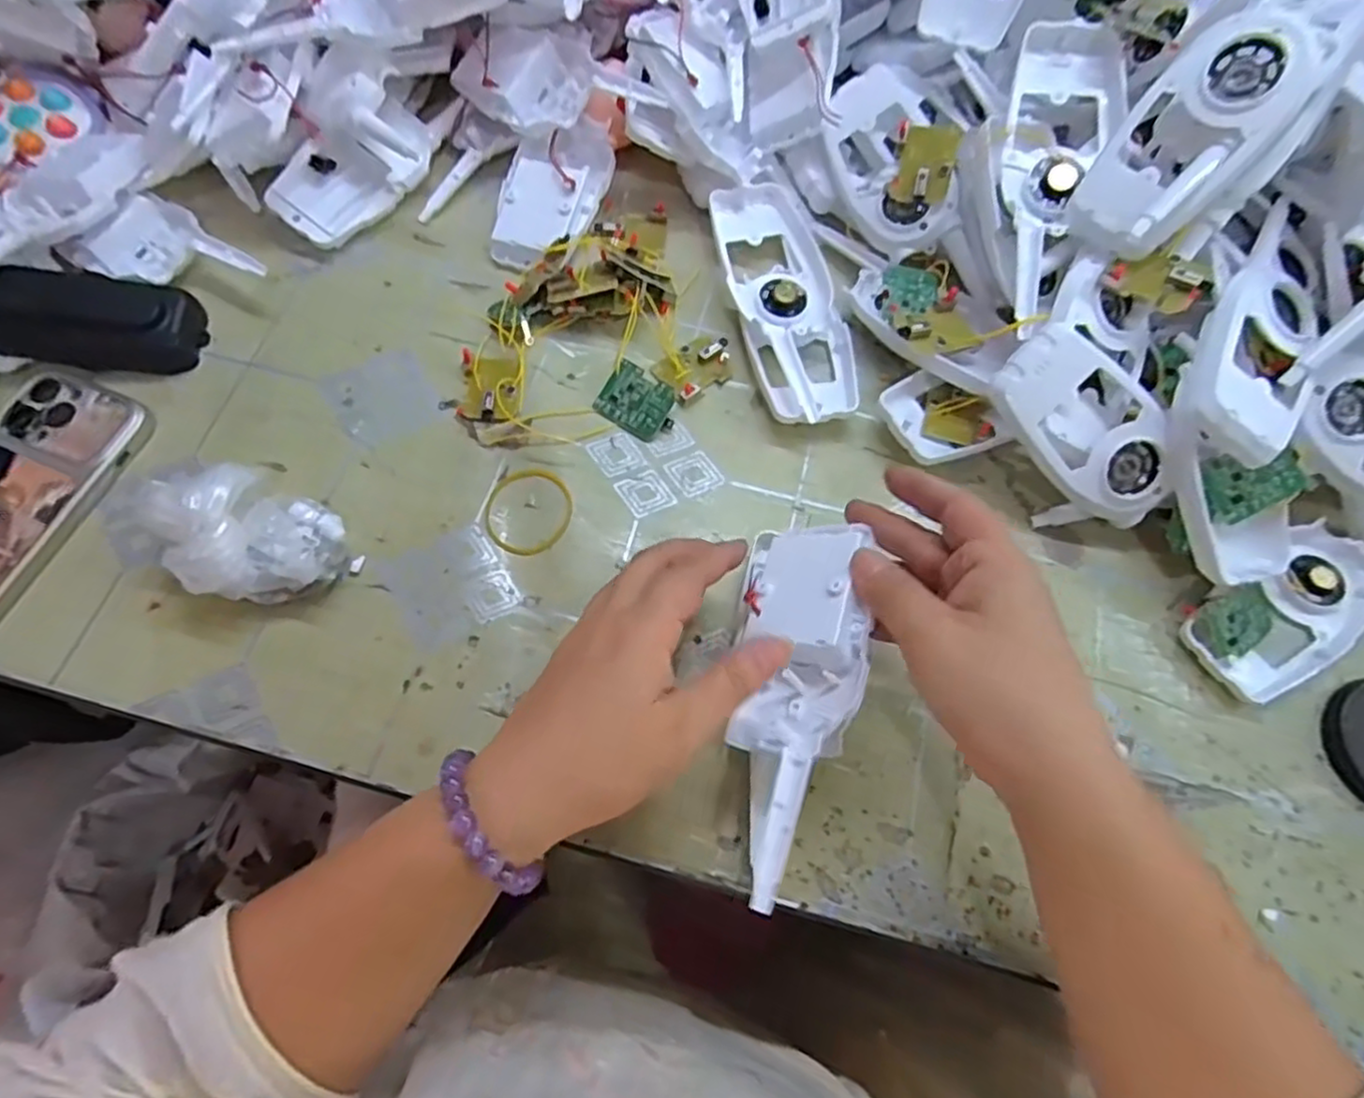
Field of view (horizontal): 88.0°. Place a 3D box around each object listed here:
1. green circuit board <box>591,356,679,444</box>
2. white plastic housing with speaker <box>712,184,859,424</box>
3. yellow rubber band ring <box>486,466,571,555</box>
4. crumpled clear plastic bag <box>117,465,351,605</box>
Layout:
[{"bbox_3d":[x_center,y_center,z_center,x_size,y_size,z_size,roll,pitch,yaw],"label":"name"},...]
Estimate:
[{"bbox_3d":[-0.026,-0.085,0.409,0.044,0.007,0.034,33,93,12],"label":"green circuit board"},{"bbox_3d":[0.062,-0.147,0.427,0.061,0.032,0.166,-10,67,-6],"label":"white plastic housing with speaker"},{"bbox_3d":[-0.084,-0.022,0.384,0.046,0.004,0.052,7,66,1],"label":"yellow rubber band ring"},{"bbox_3d":[-0.215,-0.006,0.348,0.081,0.052,0.058,-15,68,-8],"label":"crumpled clear plastic bag"}]

